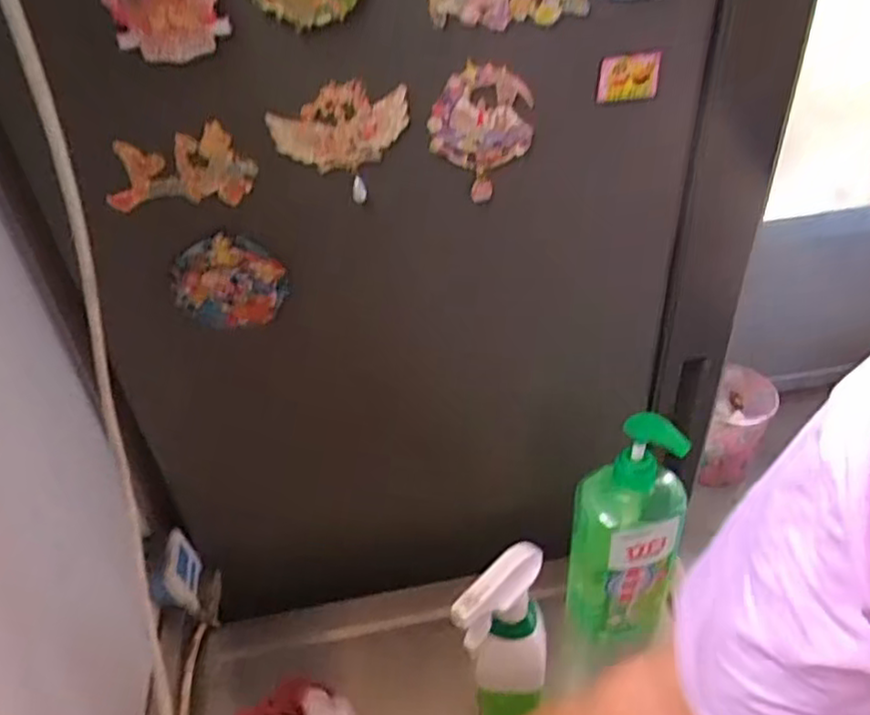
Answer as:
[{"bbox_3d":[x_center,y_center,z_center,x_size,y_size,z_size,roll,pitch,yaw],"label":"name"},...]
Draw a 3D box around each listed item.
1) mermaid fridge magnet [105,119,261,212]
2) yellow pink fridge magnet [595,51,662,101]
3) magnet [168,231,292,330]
[{"bbox_3d":[-0.184,-0.135,0.488,0.105,0.058,0.016,-6,38,-3],"label":"mermaid fridge magnet"},{"bbox_3d":[0.138,-0.199,0.487,0.045,0.039,0.005,-8,61,0],"label":"yellow pink fridge magnet"},{"bbox_3d":[-0.166,-0.060,0.552,0.088,0.085,0.014,-9,38,-7],"label":"magnet"}]

